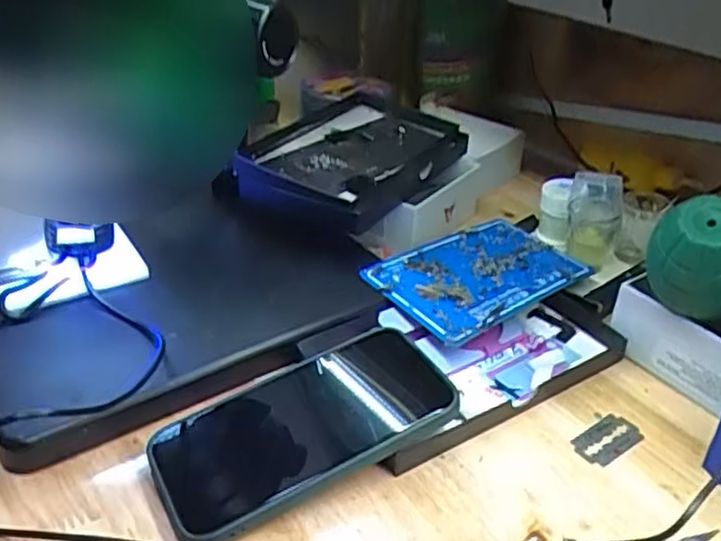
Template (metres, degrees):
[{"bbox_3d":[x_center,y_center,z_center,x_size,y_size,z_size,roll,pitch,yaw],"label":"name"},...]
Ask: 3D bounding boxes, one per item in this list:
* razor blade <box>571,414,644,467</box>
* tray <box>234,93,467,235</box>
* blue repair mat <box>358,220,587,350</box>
[{"bbox_3d":[0.135,0.092,0.386,0.041,0.004,0.024,-19,37,-28],"label":"razor blade"},{"bbox_3d":[-0.005,-0.091,0.554,0.123,0.033,0.185,21,37,27],"label":"tray"},{"bbox_3d":[0.081,0.001,0.486,0.141,0.009,0.085,-22,48,-33],"label":"blue repair mat"}]

